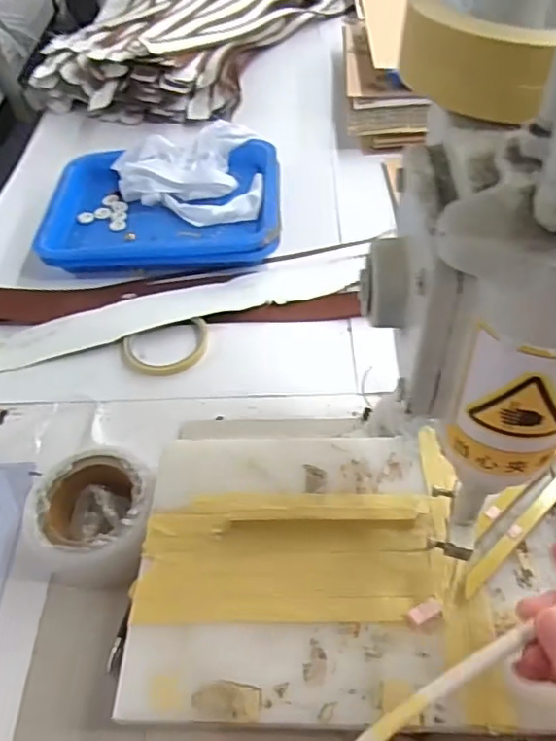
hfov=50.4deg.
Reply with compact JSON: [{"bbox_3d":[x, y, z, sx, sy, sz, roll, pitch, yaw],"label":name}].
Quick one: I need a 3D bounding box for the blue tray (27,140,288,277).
[{"bbox_3d":[-0.140,-0.212,0.750,0.287,0.042,0.221,0,51,4],"label":"blue tray"}]

